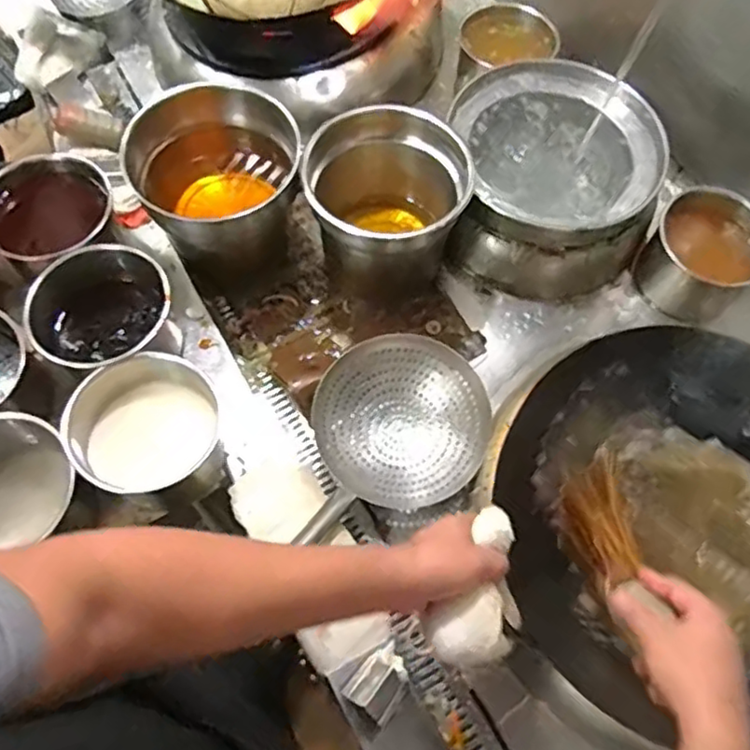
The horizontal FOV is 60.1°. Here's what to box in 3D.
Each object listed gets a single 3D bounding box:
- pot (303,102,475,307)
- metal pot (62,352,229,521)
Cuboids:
[{"bbox_3d":[0.014,-0.237,0.941,0.220,0.208,0.191,2,63,-1],"label":"pot"},{"bbox_3d":[-0.271,0.075,0.793,0.160,0.120,0.174,1,63,-2],"label":"metal pot"}]

